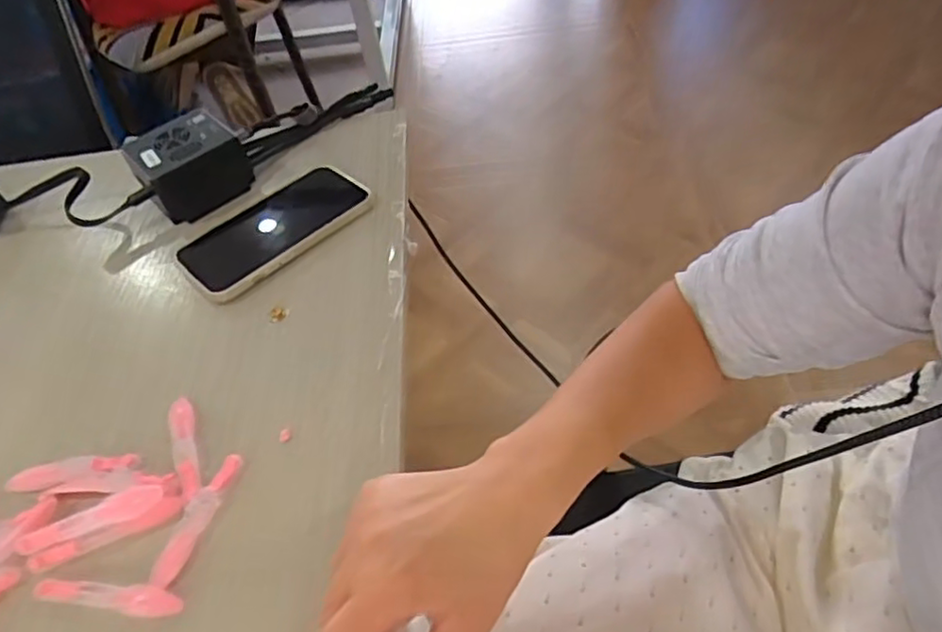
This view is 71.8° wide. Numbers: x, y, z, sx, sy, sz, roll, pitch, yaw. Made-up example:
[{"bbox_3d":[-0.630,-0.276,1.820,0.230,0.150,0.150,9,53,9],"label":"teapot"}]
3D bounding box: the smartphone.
[{"bbox_3d":[-0.148,-0.067,0.487,0.140,0.016,0.083,-35,56,-24],"label":"smartphone"}]

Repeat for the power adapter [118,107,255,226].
[{"bbox_3d":[-0.230,-0.126,0.536,0.079,0.052,0.061,-34,53,-21],"label":"power adapter"}]

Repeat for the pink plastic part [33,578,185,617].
[{"bbox_3d":[-0.185,0.142,0.332,0.077,0.007,0.013,4,50,7],"label":"pink plastic part"}]

